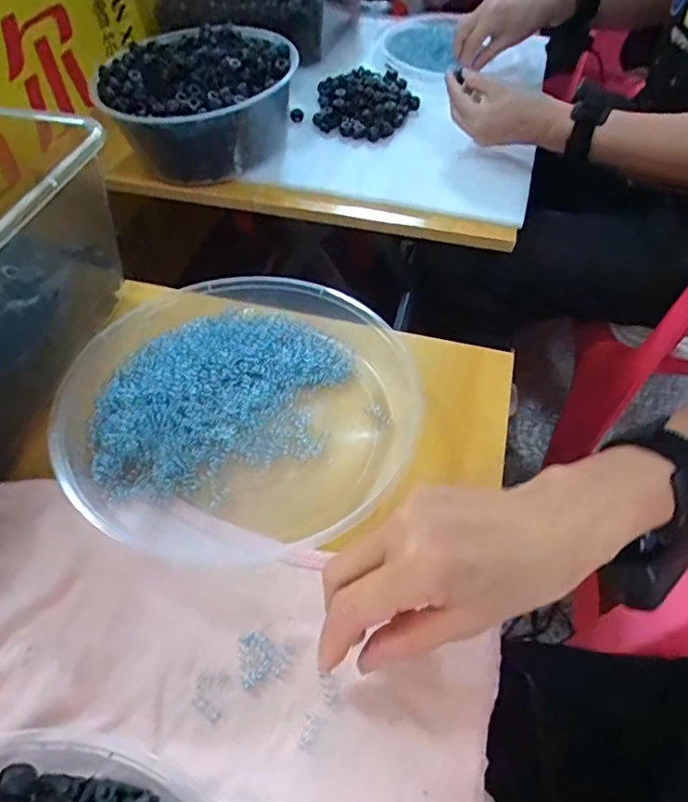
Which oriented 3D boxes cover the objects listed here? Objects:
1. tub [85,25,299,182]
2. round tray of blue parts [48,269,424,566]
[{"bbox_3d":[-0.173,-0.366,0.660,0.227,0.094,0.215,-14,54,-11],"label":"tub"},{"bbox_3d":[-0.076,-0.001,0.381,0.228,0.025,0.226,0,53,0],"label":"round tray of blue parts"}]

